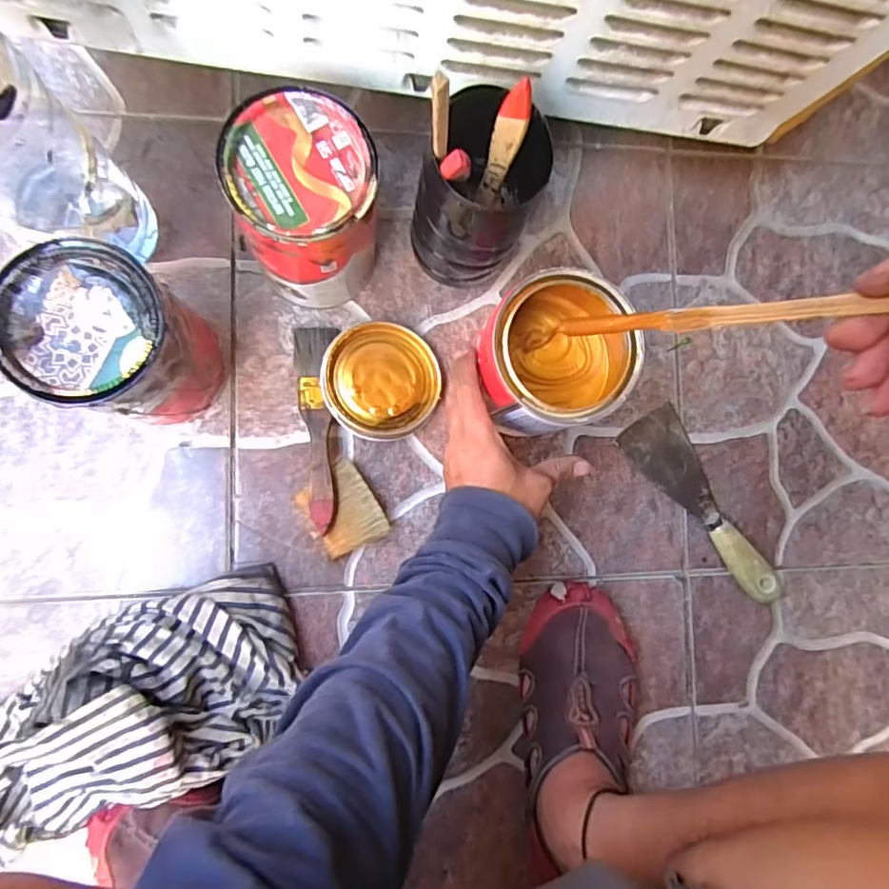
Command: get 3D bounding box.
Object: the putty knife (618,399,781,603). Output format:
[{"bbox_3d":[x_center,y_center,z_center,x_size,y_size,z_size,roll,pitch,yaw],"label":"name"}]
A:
[{"bbox_3d":[0.238,0.058,0.509,0.061,0.021,0.197,-35,92,-9],"label":"putty knife"}]

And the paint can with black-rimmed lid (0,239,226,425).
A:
[{"bbox_3d":[-0.225,-0.068,0.401,0.099,0.141,0.091,1,86,-9],"label":"paint can with black-rimmed lid"}]

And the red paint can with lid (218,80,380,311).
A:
[{"bbox_3d":[-0.100,-0.168,0.417,0.091,0.139,0.094,1,86,-9],"label":"red paint can with lid"}]

